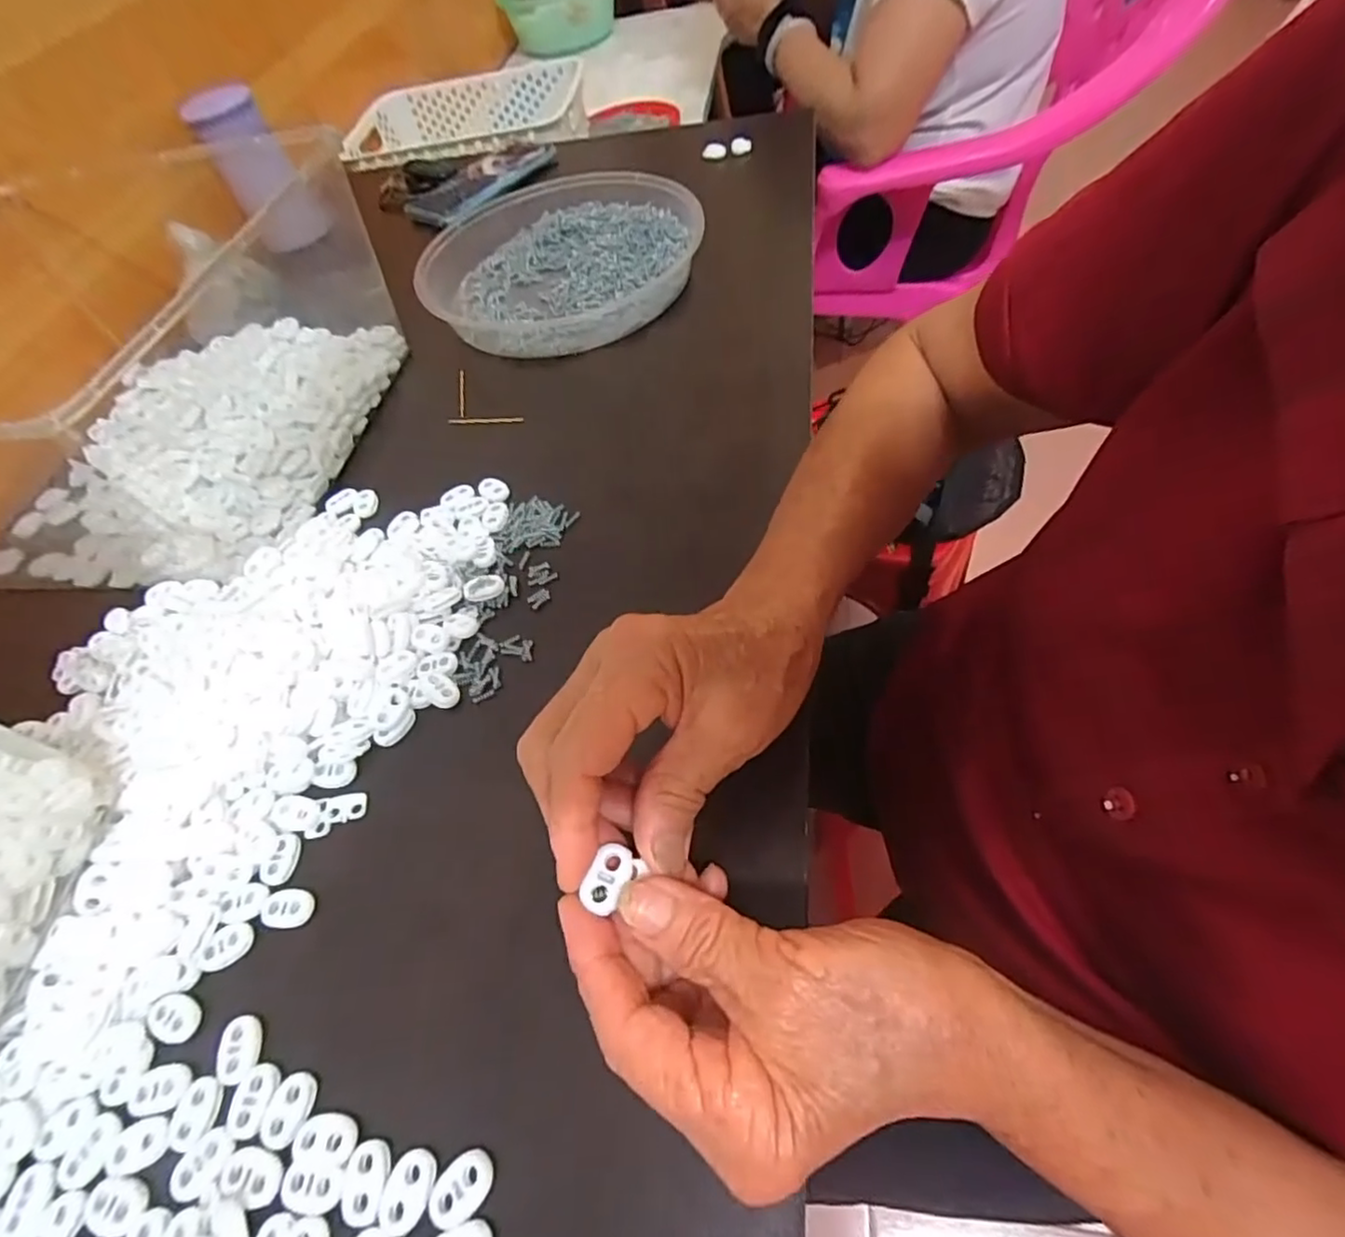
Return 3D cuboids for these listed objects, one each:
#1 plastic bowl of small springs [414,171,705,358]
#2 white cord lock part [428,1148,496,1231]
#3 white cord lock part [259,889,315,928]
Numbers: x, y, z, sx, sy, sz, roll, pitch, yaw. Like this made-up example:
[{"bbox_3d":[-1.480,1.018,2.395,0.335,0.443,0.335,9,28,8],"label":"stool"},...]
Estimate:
[{"bbox_3d":[-0.093,-0.302,0.523,0.233,0.039,0.219,-2,57,3],"label":"plastic bowl of small springs"},{"bbox_3d":[-0.072,0.193,0.212,0.022,0.005,0.016,-32,57,-11],"label":"white cord lock part"},{"bbox_3d":[-0.169,0.127,0.273,0.023,0.004,0.015,-6,56,6],"label":"white cord lock part"}]

